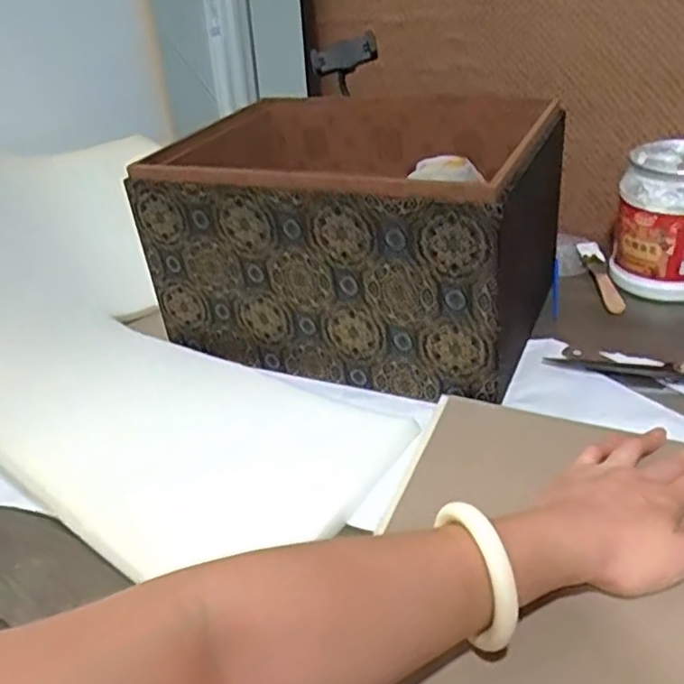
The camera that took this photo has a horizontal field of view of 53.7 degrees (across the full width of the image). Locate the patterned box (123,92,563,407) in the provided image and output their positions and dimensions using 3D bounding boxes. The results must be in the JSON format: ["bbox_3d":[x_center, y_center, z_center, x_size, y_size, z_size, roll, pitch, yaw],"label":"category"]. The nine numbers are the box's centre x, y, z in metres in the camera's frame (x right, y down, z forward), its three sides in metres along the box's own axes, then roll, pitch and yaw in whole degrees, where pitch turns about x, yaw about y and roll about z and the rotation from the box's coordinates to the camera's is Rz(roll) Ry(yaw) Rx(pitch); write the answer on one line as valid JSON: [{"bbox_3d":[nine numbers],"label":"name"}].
[{"bbox_3d":[0.029,-0.128,0.726,0.357,0.201,0.298,10,36,25],"label":"patterned box"}]

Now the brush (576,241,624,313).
[{"bbox_3d":[0.305,-0.078,0.791,0.026,0.018,0.141,-4,33,6],"label":"brush"}]

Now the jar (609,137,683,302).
[{"bbox_3d":[0.366,-0.132,0.745,0.111,0.141,0.111,-5,33,4],"label":"jar"}]

